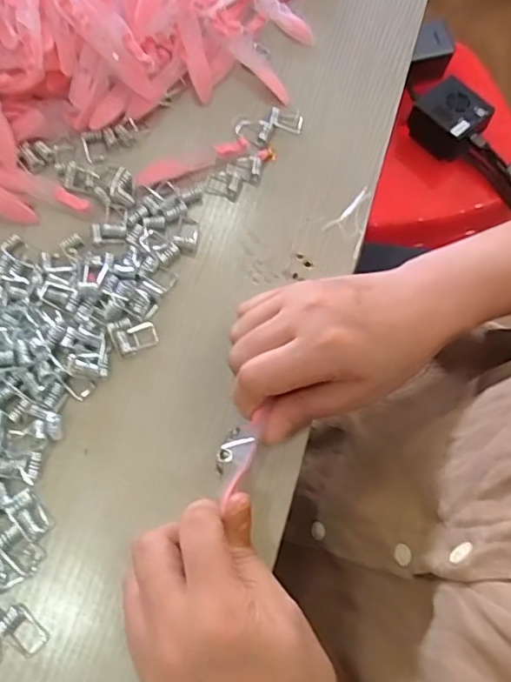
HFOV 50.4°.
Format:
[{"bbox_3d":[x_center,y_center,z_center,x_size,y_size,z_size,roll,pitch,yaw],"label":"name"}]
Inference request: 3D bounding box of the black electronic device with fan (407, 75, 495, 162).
[{"bbox_3d":[0.242,-0.278,0.681,0.083,0.042,0.081,36,73,10],"label":"black electronic device with fan"}]

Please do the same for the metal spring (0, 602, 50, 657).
[{"bbox_3d":[-0.112,0.140,0.262,0.023,0.007,0.015,36,73,10],"label":"metal spring"}]

